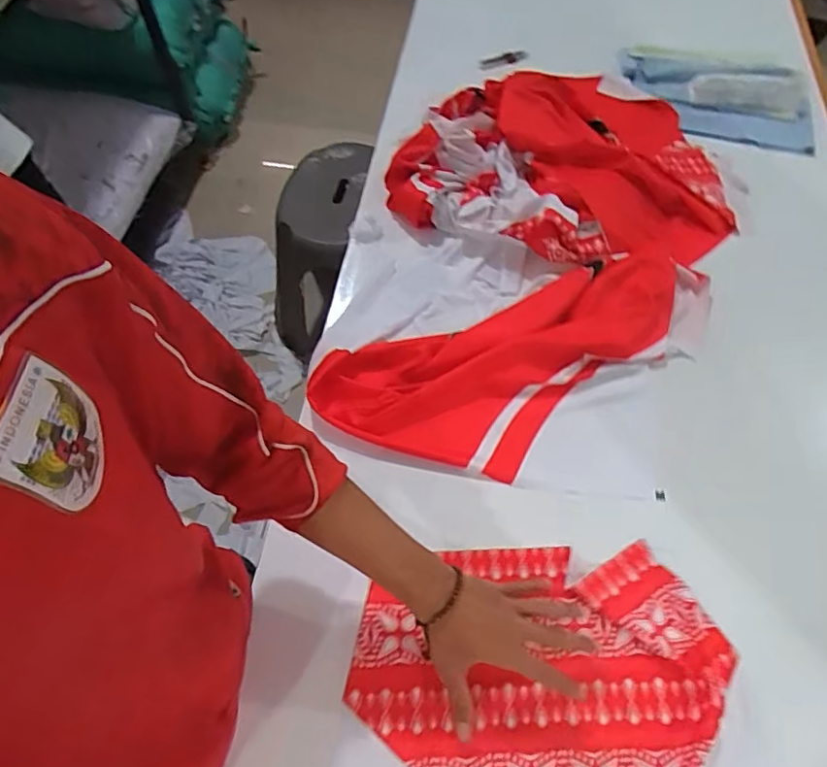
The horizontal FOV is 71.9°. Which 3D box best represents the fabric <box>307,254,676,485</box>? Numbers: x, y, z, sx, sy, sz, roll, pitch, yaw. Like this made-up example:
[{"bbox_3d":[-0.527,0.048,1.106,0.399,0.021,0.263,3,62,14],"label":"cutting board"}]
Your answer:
[{"bbox_3d":[0.131,-0.023,0.732,0.514,0.047,0.211,-16,63,-9],"label":"fabric"}]

